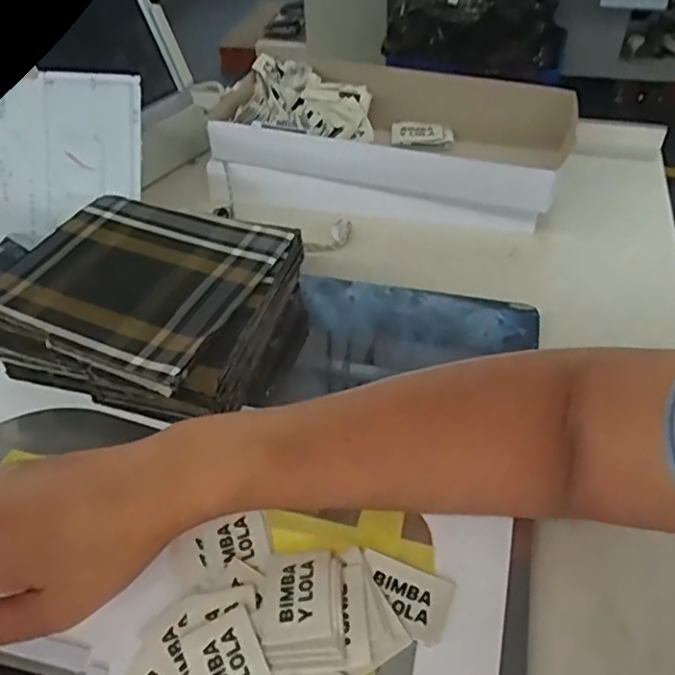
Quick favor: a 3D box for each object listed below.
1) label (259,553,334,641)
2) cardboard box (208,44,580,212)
[{"bbox_3d":[-0.020,0.128,0.320,0.036,0.004,0.047,-8,36,7],"label":"label"},{"bbox_3d":[0.053,-0.189,0.600,0.317,0.075,0.166,8,47,11],"label":"cardboard box"}]

